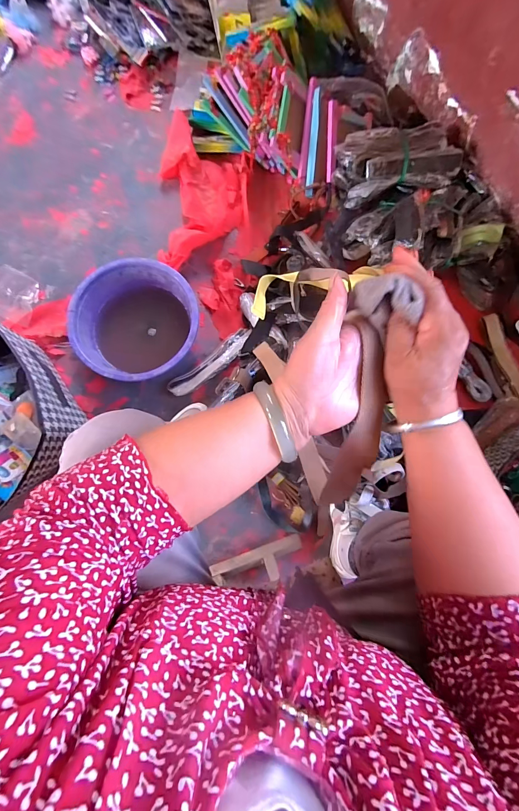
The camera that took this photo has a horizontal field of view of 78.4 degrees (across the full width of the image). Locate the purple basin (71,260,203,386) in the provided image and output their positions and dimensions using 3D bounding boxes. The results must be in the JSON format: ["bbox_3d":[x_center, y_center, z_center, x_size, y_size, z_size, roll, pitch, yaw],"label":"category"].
[{"bbox_3d":[-0.286,-0.192,0.777,0.278,0.120,0.275,0,80,-1],"label":"purple basin"}]

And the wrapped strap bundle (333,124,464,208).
[{"bbox_3d":[0.345,-0.606,0.784,0.327,0.075,0.145,-15,81,-4],"label":"wrapped strap bundle"}]

